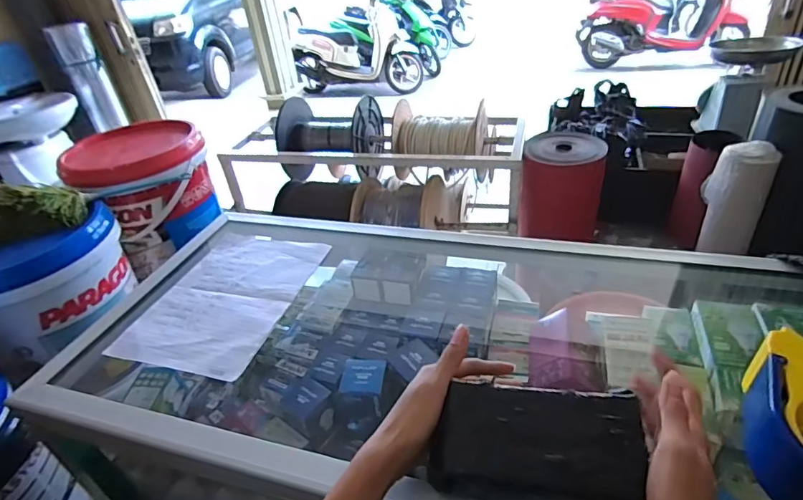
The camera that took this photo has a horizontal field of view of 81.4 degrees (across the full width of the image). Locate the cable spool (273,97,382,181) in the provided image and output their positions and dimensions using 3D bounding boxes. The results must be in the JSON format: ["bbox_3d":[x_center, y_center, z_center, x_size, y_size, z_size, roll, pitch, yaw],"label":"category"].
[{"bbox_3d":[-0.253,-0.397,1.699,0.327,0.258,0.271,1,36,12],"label":"cable spool"}]

